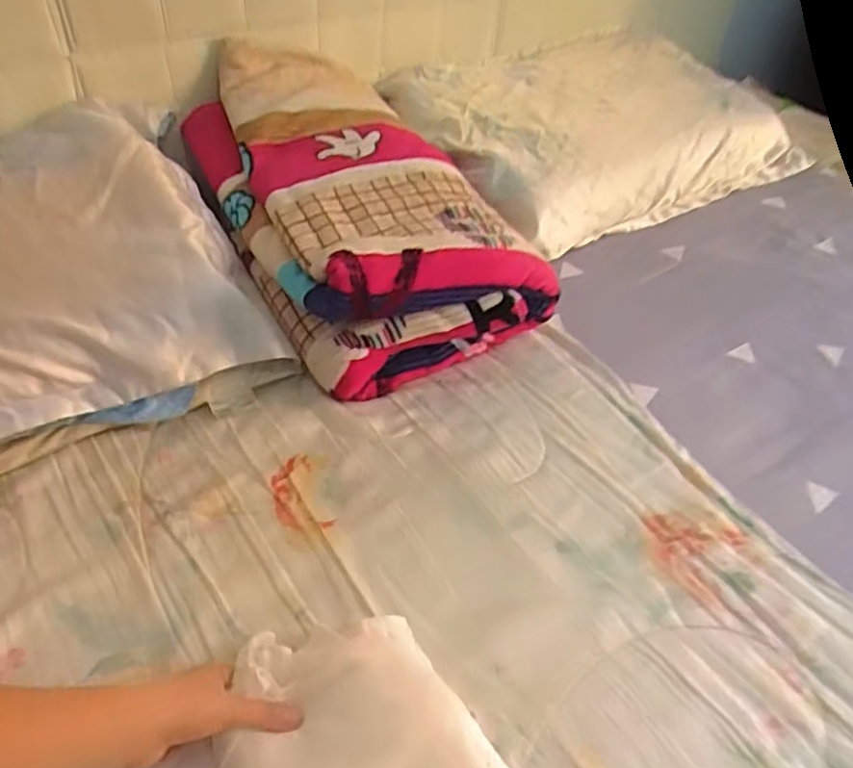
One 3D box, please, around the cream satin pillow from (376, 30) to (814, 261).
[{"bbox_3d":[0.305,-0.447,1.182,0.687,0.146,0.410,-24,51,-25],"label":"cream satin pillow"}]

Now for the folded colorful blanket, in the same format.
[{"bbox_3d":[-0.103,-0.231,0.900,0.303,0.198,0.553,-21,50,-22],"label":"folded colorful blanket"}]

